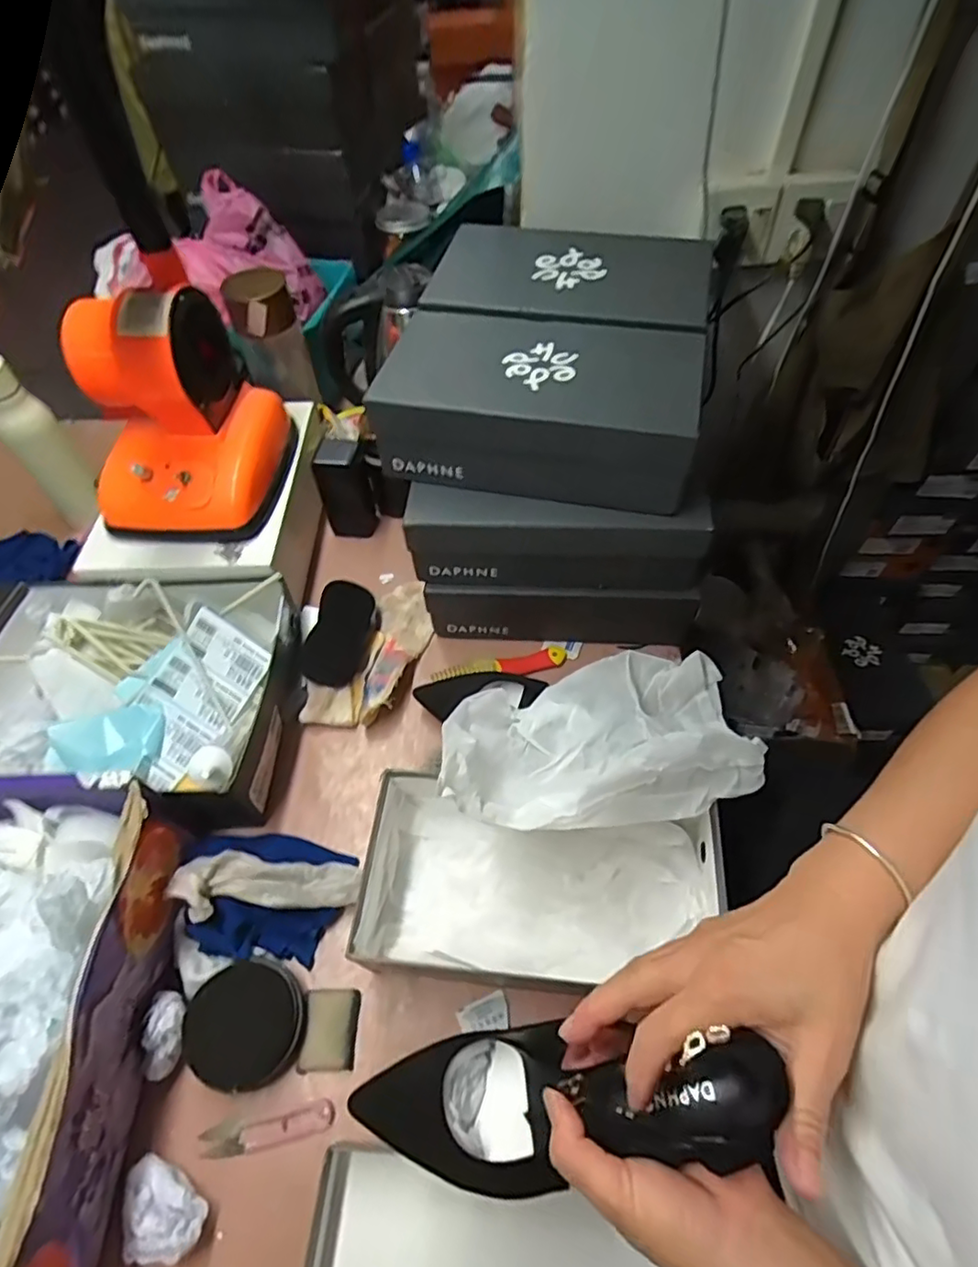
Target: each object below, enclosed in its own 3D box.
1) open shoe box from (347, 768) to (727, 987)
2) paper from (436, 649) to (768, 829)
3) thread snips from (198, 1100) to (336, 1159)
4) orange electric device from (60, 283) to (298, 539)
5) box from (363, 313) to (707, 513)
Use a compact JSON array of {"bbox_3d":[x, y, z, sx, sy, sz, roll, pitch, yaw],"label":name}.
[{"bbox_3d":[0.042,0.220,0.548,0.305,0.079,0.156,5,56,5],"label":"open shoe box"},{"bbox_3d":[0.100,0.085,0.536,0.272,0.087,0.167,-3,55,-1],"label":"paper"},{"bbox_3d":[-0.174,0.389,0.482,0.102,0.004,0.020,-11,56,-5],"label":"thread snips"},{"bbox_3d":[-0.341,-0.242,0.666,0.173,0.196,0.198,-1,55,1],"label":"orange electric device"},{"bbox_3d":[0.051,-0.230,0.606,0.282,0.095,0.163,10,56,9],"label":"box"}]

